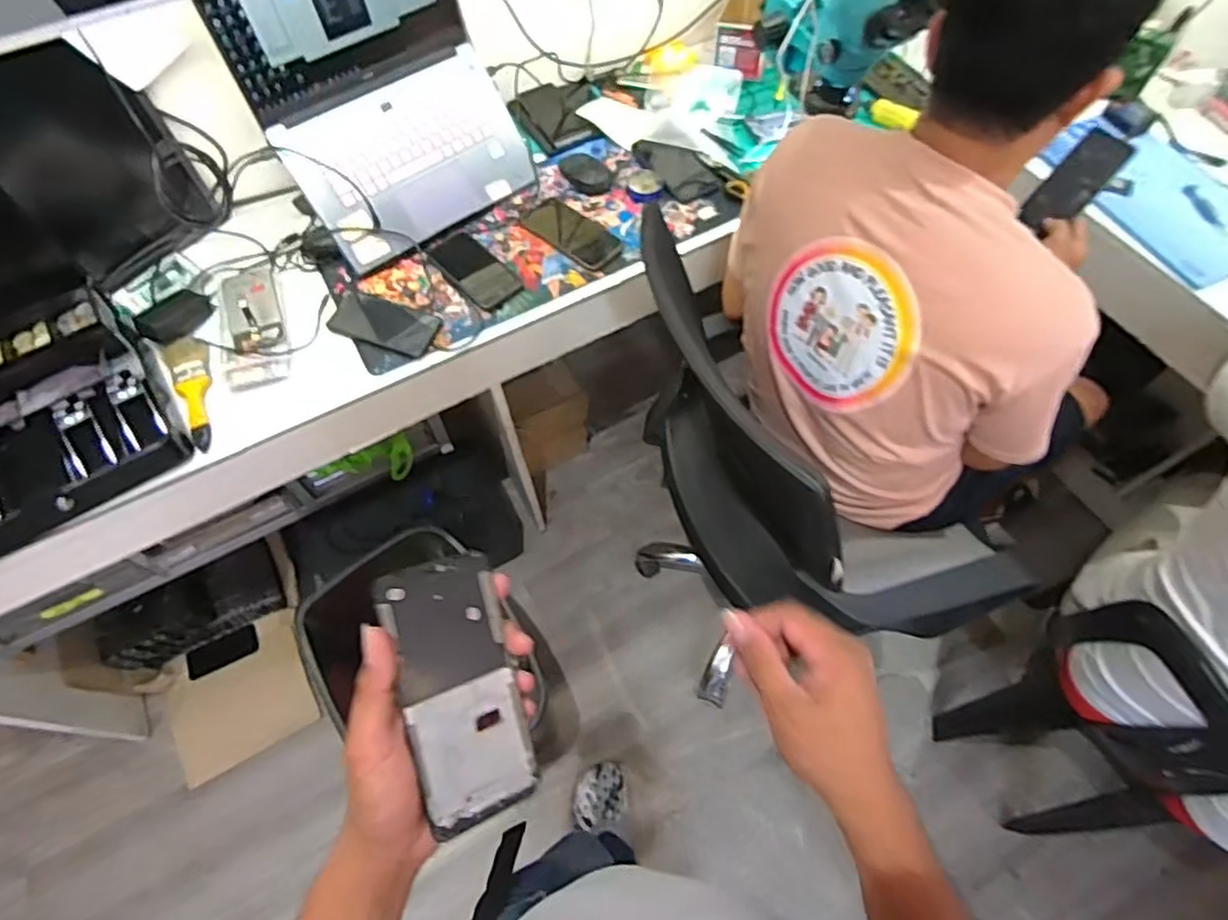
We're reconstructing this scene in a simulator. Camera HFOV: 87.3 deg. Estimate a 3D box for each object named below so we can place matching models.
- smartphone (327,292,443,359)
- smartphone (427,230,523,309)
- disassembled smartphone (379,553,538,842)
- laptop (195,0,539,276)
[{"bbox_3d":[-0.356,-0.212,0.994,0.181,0.011,0.086,18,64,10],"label":"smartphone"},{"bbox_3d":[-0.225,-0.309,1.039,0.078,0.009,0.169,-40,68,-18],"label":"smartphone"},{"bbox_3d":[-0.094,0.141,0.398,0.068,0.005,0.156,-14,89,-34],"label":"disassembled smartphone"},{"bbox_3d":[-0.331,-0.537,0.976,0.360,0.344,0.198,-35,67,-16],"label":"laptop"}]

